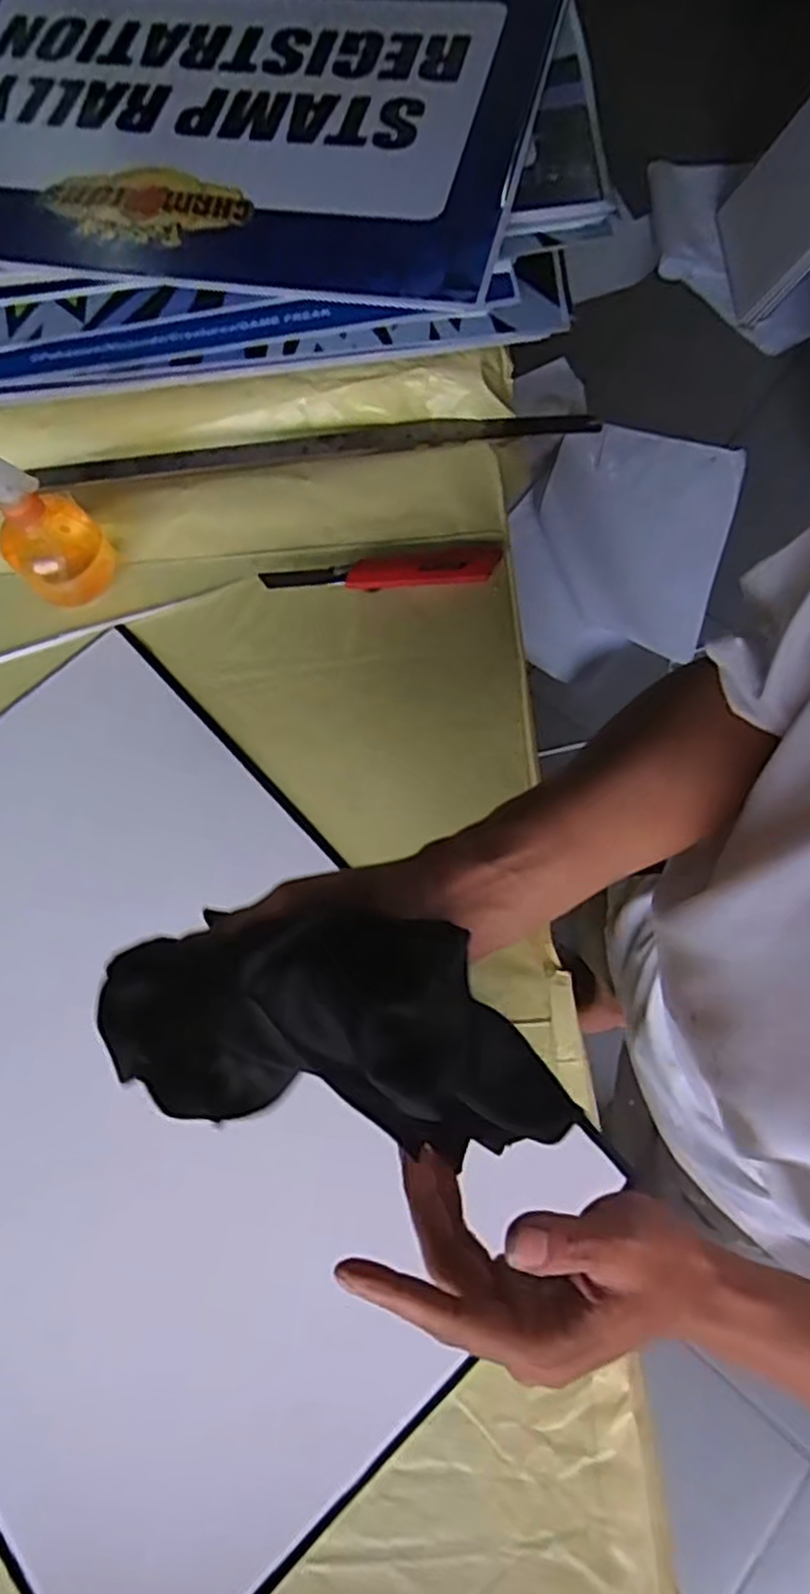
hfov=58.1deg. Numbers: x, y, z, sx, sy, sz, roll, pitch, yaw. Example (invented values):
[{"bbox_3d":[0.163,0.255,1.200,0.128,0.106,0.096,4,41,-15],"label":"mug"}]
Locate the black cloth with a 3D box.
[{"bbox_3d":[-0.030,0.100,0.324,0.203,0.058,0.089,12,73,-1],"label":"black cloth"}]

